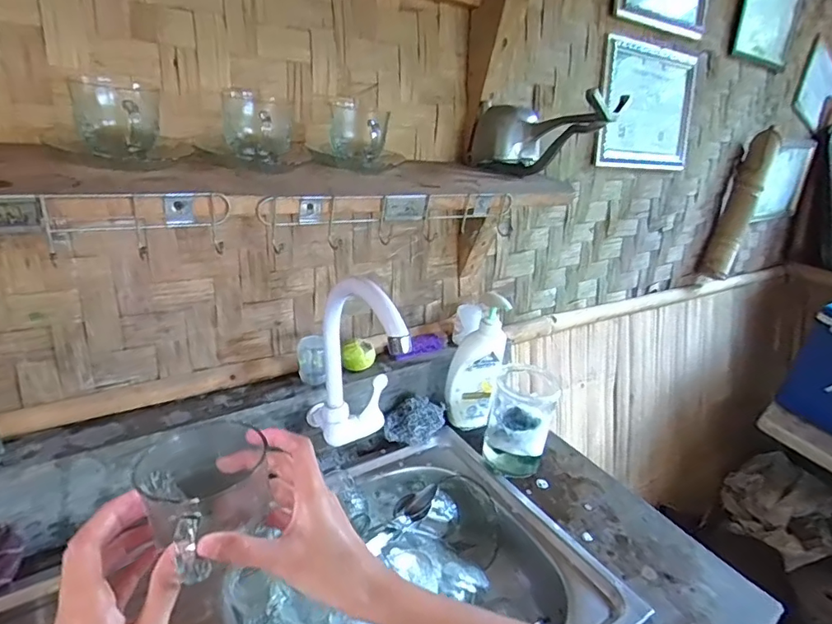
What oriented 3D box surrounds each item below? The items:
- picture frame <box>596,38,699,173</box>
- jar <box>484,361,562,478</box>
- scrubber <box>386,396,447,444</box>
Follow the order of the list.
[{"bbox_3d":[0.555,-0.475,1.195,0.376,0.268,0.028,-8,12,-34],"label":"picture frame"},{"bbox_3d":[0.164,0.168,0.820,0.101,0.149,0.116,14,26,14],"label":"jar"},{"bbox_3d":[-0.001,0.185,0.848,0.092,0.068,0.064,8,25,0],"label":"scrubber"}]

